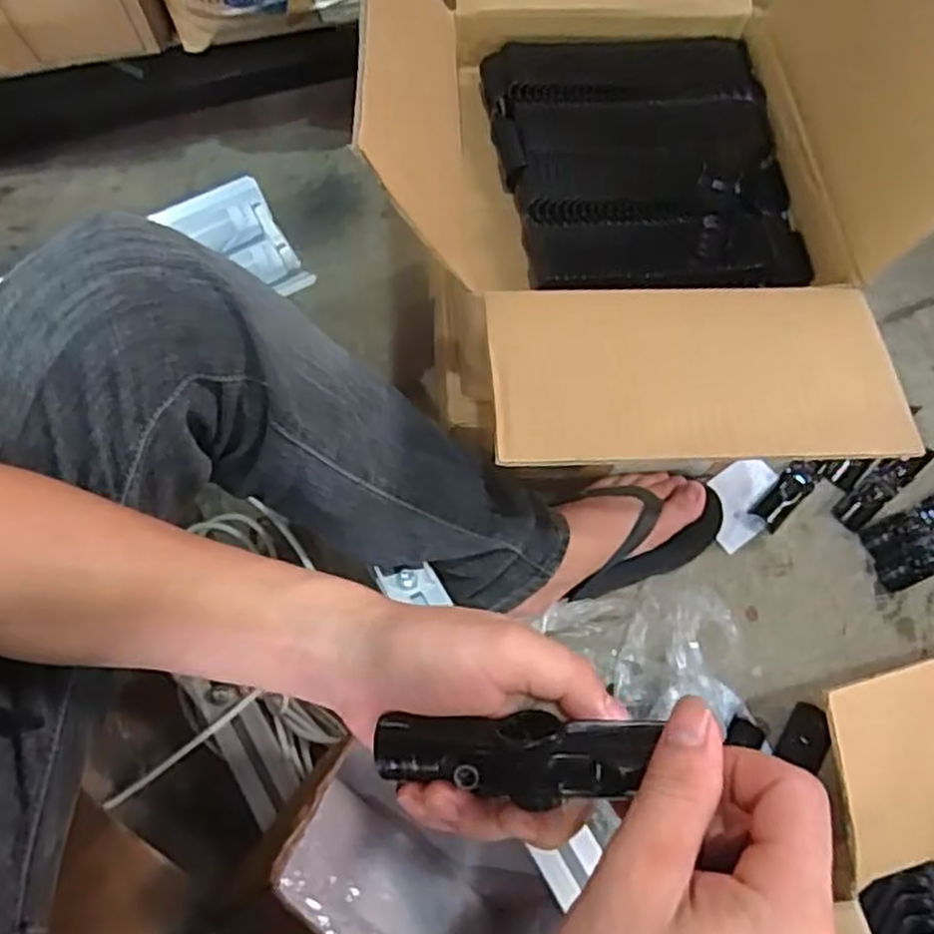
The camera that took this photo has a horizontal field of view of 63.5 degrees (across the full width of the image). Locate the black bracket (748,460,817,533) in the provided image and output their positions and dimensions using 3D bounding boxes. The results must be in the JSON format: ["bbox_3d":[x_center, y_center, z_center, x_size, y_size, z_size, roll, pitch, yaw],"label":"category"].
[{"bbox_3d":[0.312,0.027,0.738,0.031,0.021,0.076,42,86,16],"label":"black bracket"}]

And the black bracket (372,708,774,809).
[{"bbox_3d":[0.031,0.109,0.284,0.145,0.019,0.031,-8,64,19],"label":"black bracket"}]

